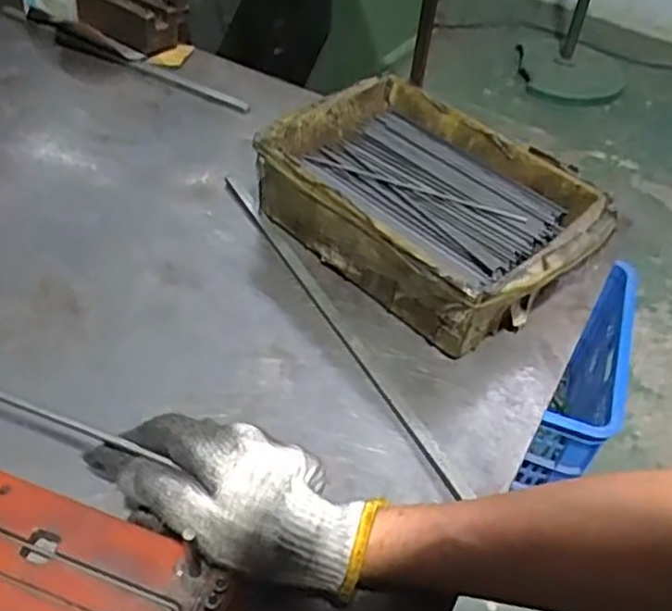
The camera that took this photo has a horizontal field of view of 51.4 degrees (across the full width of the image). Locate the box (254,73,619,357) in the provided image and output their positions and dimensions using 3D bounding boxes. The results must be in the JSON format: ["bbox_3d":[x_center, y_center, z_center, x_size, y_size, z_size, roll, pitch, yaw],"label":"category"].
[{"bbox_3d":[0.075,-0.077,0.582,0.178,0.085,0.255,-33,57,-31],"label":"box"}]

